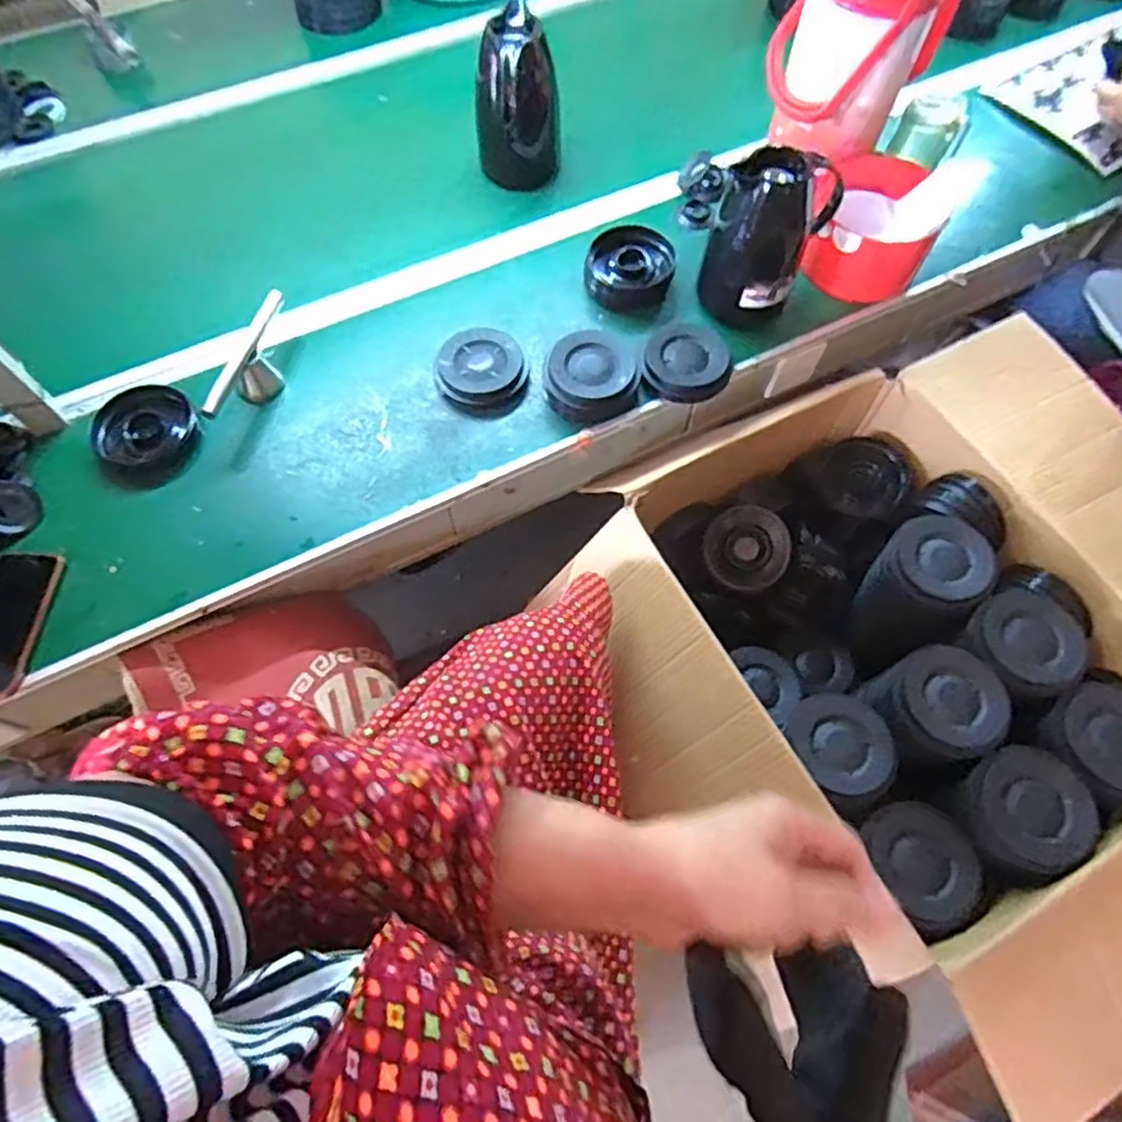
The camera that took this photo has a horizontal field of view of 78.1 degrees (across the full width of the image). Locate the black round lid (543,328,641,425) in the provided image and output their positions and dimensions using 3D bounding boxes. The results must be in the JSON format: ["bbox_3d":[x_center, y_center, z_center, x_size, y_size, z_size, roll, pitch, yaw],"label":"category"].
[{"bbox_3d":[0.039,-0.243,0.905,0.121,0.043,0.129,0,64,0],"label":"black round lid"}]

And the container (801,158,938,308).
[{"bbox_3d":[0.439,-0.465,0.984,0.163,0.099,0.196,22,66,10],"label":"container"}]

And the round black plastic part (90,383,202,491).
[{"bbox_3d":[-0.522,-0.162,0.865,0.124,0.027,0.145,-31,68,-14],"label":"round black plastic part"}]

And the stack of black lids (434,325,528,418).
[{"bbox_3d":[-0.108,-0.255,0.914,0.110,0.029,0.136,-26,67,-12],"label":"stack of black lids"}]

